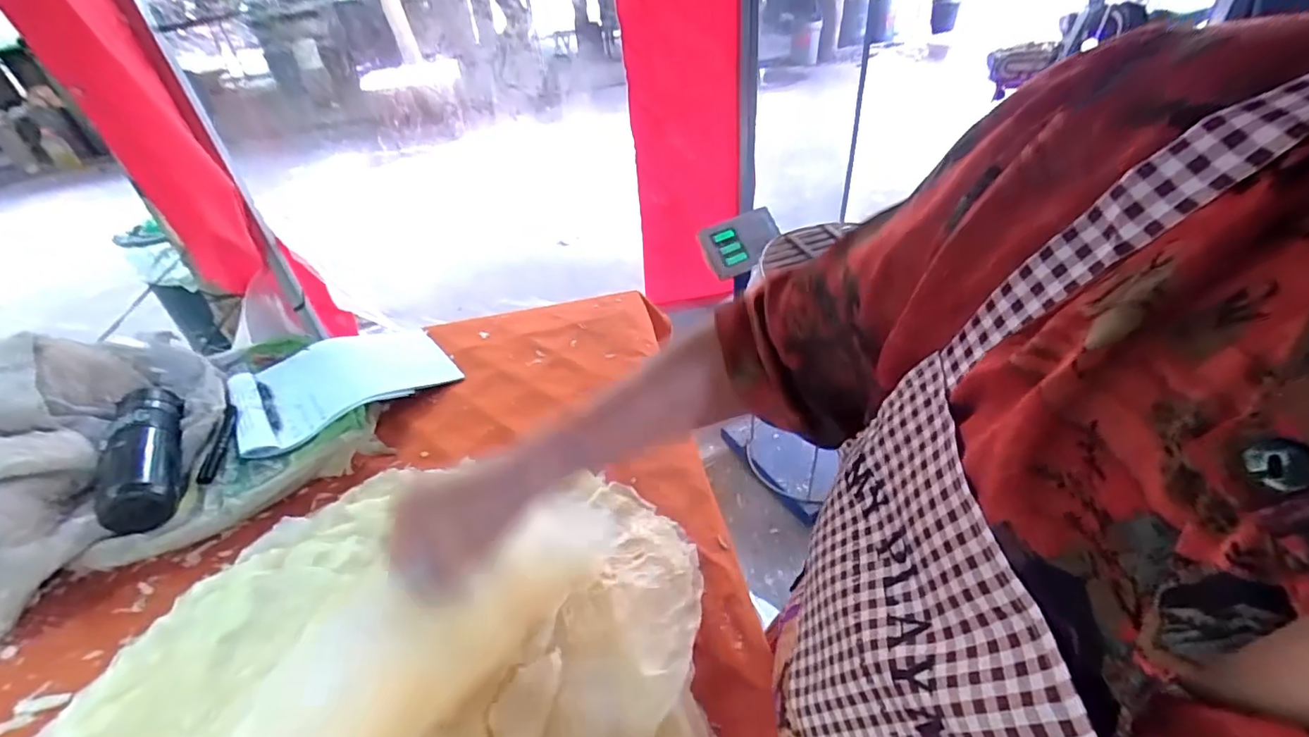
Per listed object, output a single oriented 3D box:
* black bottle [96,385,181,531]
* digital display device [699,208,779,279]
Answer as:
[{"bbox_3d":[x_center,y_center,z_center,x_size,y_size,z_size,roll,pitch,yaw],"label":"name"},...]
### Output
[{"bbox_3d":[-0.674,0.112,0.731,0.084,0.060,0.231,-23,41,-19],"label":"black bottle"},{"bbox_3d":[0.229,-0.330,1.461,0.214,0.138,0.034,-24,3,-17],"label":"digital display device"}]

